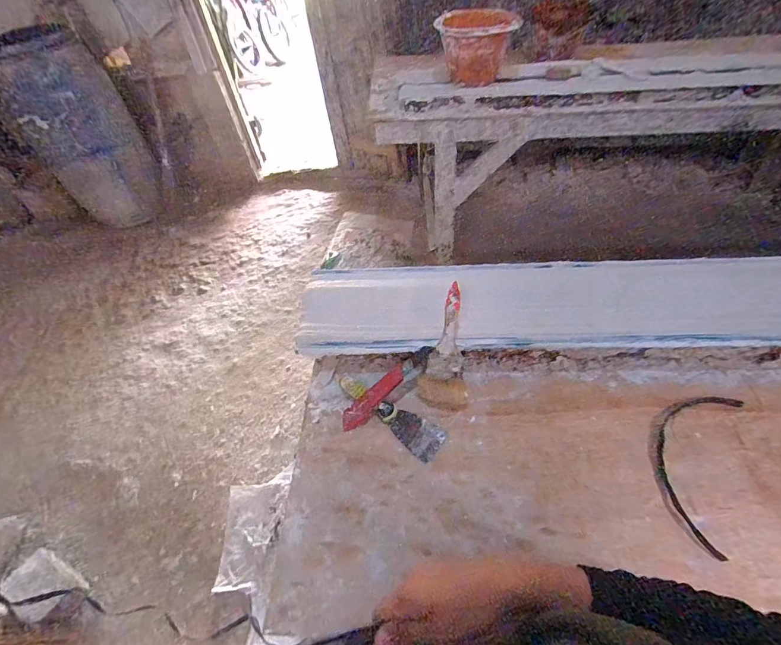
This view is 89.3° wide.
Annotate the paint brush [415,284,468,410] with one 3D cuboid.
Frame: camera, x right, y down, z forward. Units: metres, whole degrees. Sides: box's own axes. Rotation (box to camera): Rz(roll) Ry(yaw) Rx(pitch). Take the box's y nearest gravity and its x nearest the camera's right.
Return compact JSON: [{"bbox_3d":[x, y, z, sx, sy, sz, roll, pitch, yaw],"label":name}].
[{"bbox_3d":[0.093,0.041,0.652,0.079,0.023,0.198,5,88,10],"label":"paint brush"}]

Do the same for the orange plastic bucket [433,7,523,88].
[{"bbox_3d":[0.274,-0.890,1.266,0.252,0.181,0.207,2,52,7],"label":"orange plastic bucket"}]

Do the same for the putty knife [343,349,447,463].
[{"bbox_3d":[-0.006,0.148,0.649,0.202,0.021,0.057,29,59,25],"label":"putty knife"}]

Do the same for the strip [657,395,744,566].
[{"bbox_3d":[0.442,0.195,0.578,0.102,0.012,0.256,24,57,22],"label":"strip"}]

